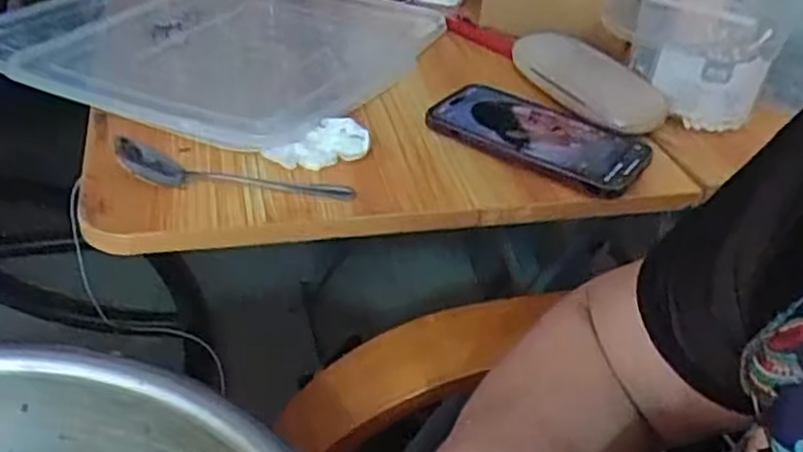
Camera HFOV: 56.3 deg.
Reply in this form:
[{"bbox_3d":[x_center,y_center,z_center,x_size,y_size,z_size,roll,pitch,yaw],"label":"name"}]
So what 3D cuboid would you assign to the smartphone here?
[{"bbox_3d":[0.103,-0.069,0.569,0.160,0.013,0.086,25,39,24],"label":"smartphone"}]

